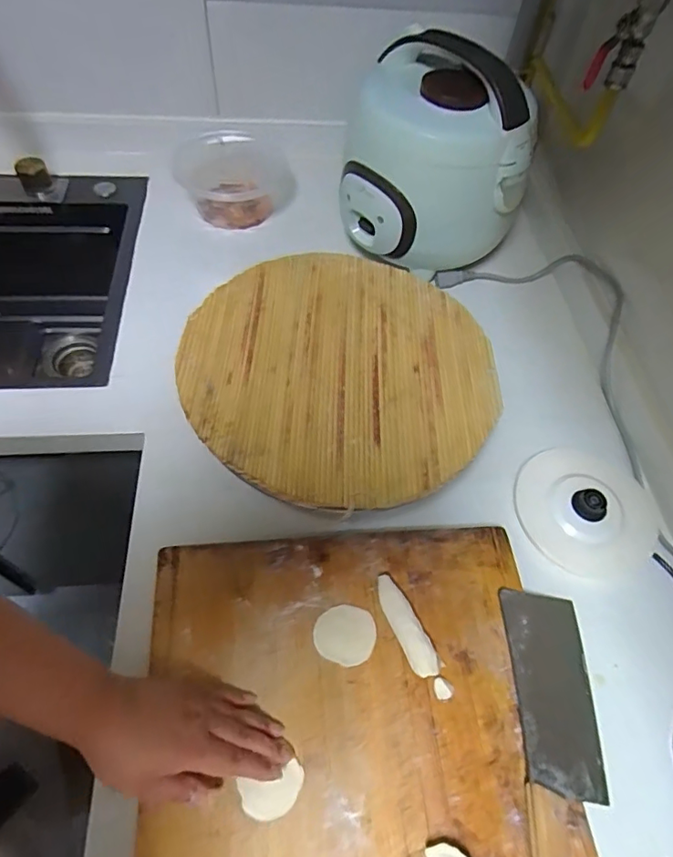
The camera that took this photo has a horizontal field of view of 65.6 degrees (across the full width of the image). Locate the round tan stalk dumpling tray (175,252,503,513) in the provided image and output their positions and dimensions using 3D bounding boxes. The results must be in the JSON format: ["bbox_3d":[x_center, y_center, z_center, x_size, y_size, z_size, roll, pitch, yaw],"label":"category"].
[{"bbox_3d":[0.003,-0.069,0.554,0.317,0.015,0.324,2,58,-3],"label":"round tan stalk dumpling tray"}]

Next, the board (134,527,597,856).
[{"bbox_3d":[0.022,0.316,0.403,0.341,0.035,0.482,-2,58,-6],"label":"board"}]

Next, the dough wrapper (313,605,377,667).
[{"bbox_3d":[0.008,0.190,0.480,0.055,0.004,0.051,2,58,-3],"label":"dough wrapper"}]

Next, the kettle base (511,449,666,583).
[{"bbox_3d":[0.276,0.086,0.571,0.144,0.030,0.145,2,58,-3],"label":"kettle base"}]

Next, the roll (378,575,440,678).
[{"bbox_3d":[0.063,0.180,0.480,0.024,0.020,0.093,-20,62,-16],"label":"roll"}]

